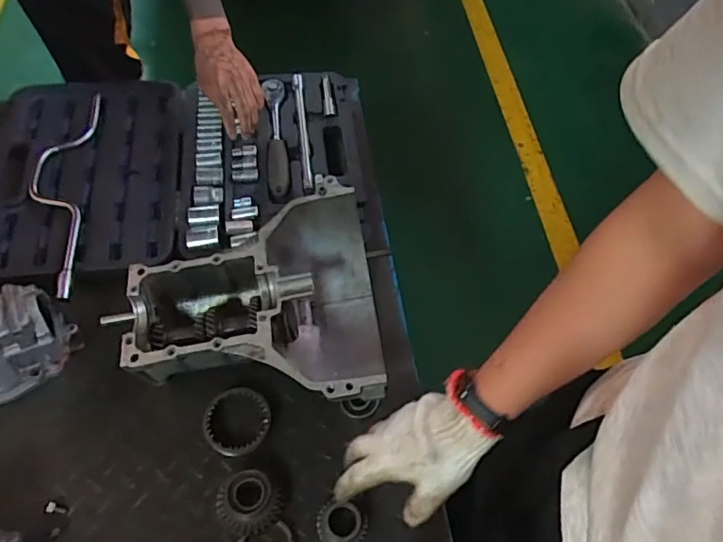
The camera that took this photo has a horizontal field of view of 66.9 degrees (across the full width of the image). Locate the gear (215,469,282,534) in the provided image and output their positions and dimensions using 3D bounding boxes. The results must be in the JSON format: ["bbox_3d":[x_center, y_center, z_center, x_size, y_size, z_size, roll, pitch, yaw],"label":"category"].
[{"bbox_3d":[-0.125,0.261,0.620,0.065,0.042,0.065,1,57,-1],"label":"gear"}]

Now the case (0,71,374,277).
[{"bbox_3d":[-0.303,-0.154,0.875,0.608,0.070,0.414,0,58,-5],"label":"case"}]

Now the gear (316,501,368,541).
[{"bbox_3d":[-0.022,0.290,0.620,0.057,0.030,0.046,5,57,2],"label":"gear"}]

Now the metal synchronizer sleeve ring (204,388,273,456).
[{"bbox_3d":[-0.155,0.188,0.682,0.084,0.025,0.084,1,57,-1],"label":"metal synchronizer sleeve ring"}]

